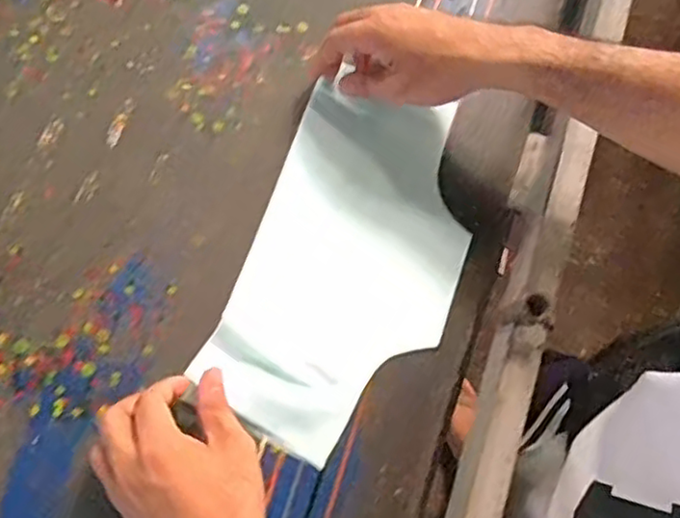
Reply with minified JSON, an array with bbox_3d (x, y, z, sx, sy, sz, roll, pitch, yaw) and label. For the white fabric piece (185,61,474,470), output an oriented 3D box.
[{"bbox_3d":[0.010,0.005,0.522,0.163,0.028,0.287,20,77,6],"label":"white fabric piece"}]

